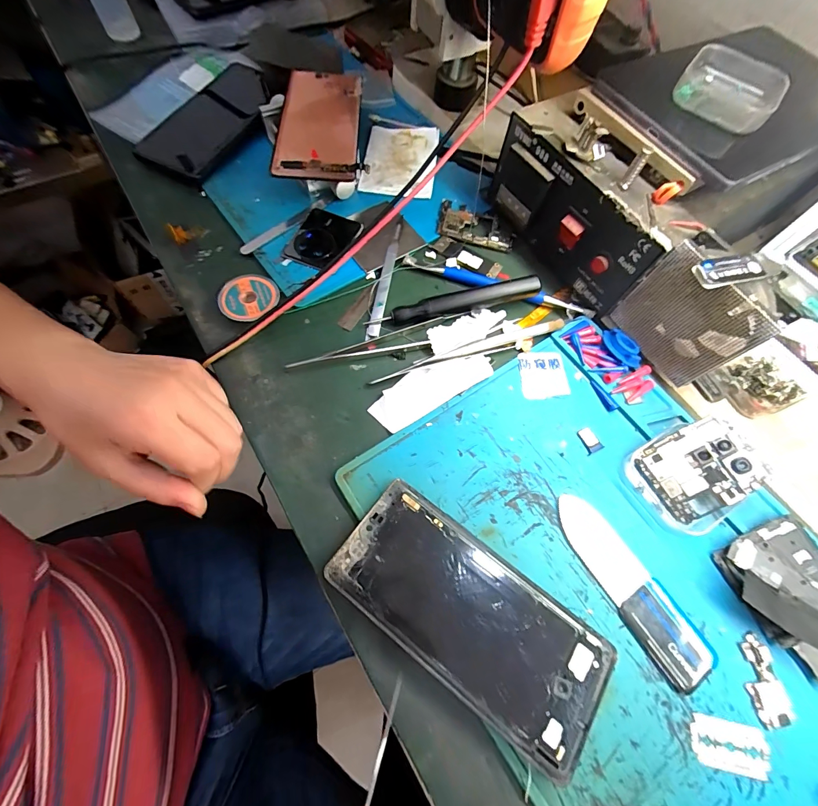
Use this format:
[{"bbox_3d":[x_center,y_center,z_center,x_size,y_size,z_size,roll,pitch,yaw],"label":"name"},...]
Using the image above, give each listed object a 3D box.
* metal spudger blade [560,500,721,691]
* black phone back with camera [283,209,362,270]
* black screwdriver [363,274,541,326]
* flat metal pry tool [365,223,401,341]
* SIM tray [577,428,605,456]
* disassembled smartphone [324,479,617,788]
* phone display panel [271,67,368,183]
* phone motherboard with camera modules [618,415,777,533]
[{"bbox_3d":[0.140,0.113,0.229,0.034,0.005,0.119,-29,71,-14],"label":"metal spudger blade"},{"bbox_3d":[-0.076,-0.148,0.324,0.048,0.004,0.061,23,68,7],"label":"black phone back with camera"},{"bbox_3d":[0.037,-0.082,0.296,0.139,0.021,0.015,-12,68,-7],"label":"black screwdriver"},{"bbox_3d":[-0.020,-0.107,0.311,0.009,0.005,0.118,10,67,2],"label":"flat metal pry tool"},{"bbox_3d":[0.133,0.027,0.267,0.014,0.004,0.018,-24,70,-12],"label":"SIM tray"},{"bbox_3d":[0.035,0.123,0.214,0.162,0.013,0.074,35,70,12],"label":"disassembled smartphone"},{"bbox_3d":[-0.083,-0.266,0.344,0.078,0.011,0.155,-5,67,-2],"label":"phone display panel"},{"bbox_3d":[0.195,0.049,0.250,0.077,0.009,0.063,-35,73,9],"label":"phone motherboard with camera modules"}]

